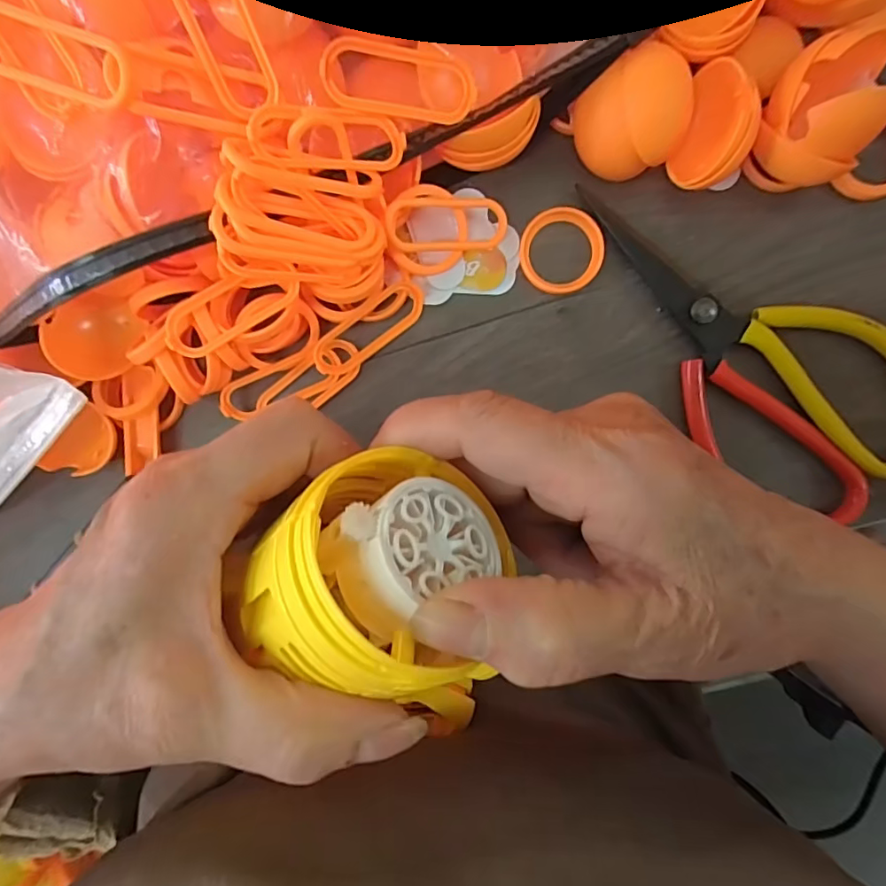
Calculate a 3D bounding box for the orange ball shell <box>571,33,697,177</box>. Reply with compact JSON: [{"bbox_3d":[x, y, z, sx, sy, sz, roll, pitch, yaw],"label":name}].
[{"bbox_3d":[0.073,-0.125,0.206,0.039,0.041,0.034,-13,93,4],"label":"orange ball shell"}]

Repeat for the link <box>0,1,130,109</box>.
[{"bbox_3d":[-0.121,-0.121,0.164,0.051,0.009,0.023,19,95,2],"label":"link"}]

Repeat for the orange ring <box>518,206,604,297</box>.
[{"bbox_3d":[0.051,-0.082,0.228,0.034,0.004,0.035,0,94,3],"label":"orange ring"}]

